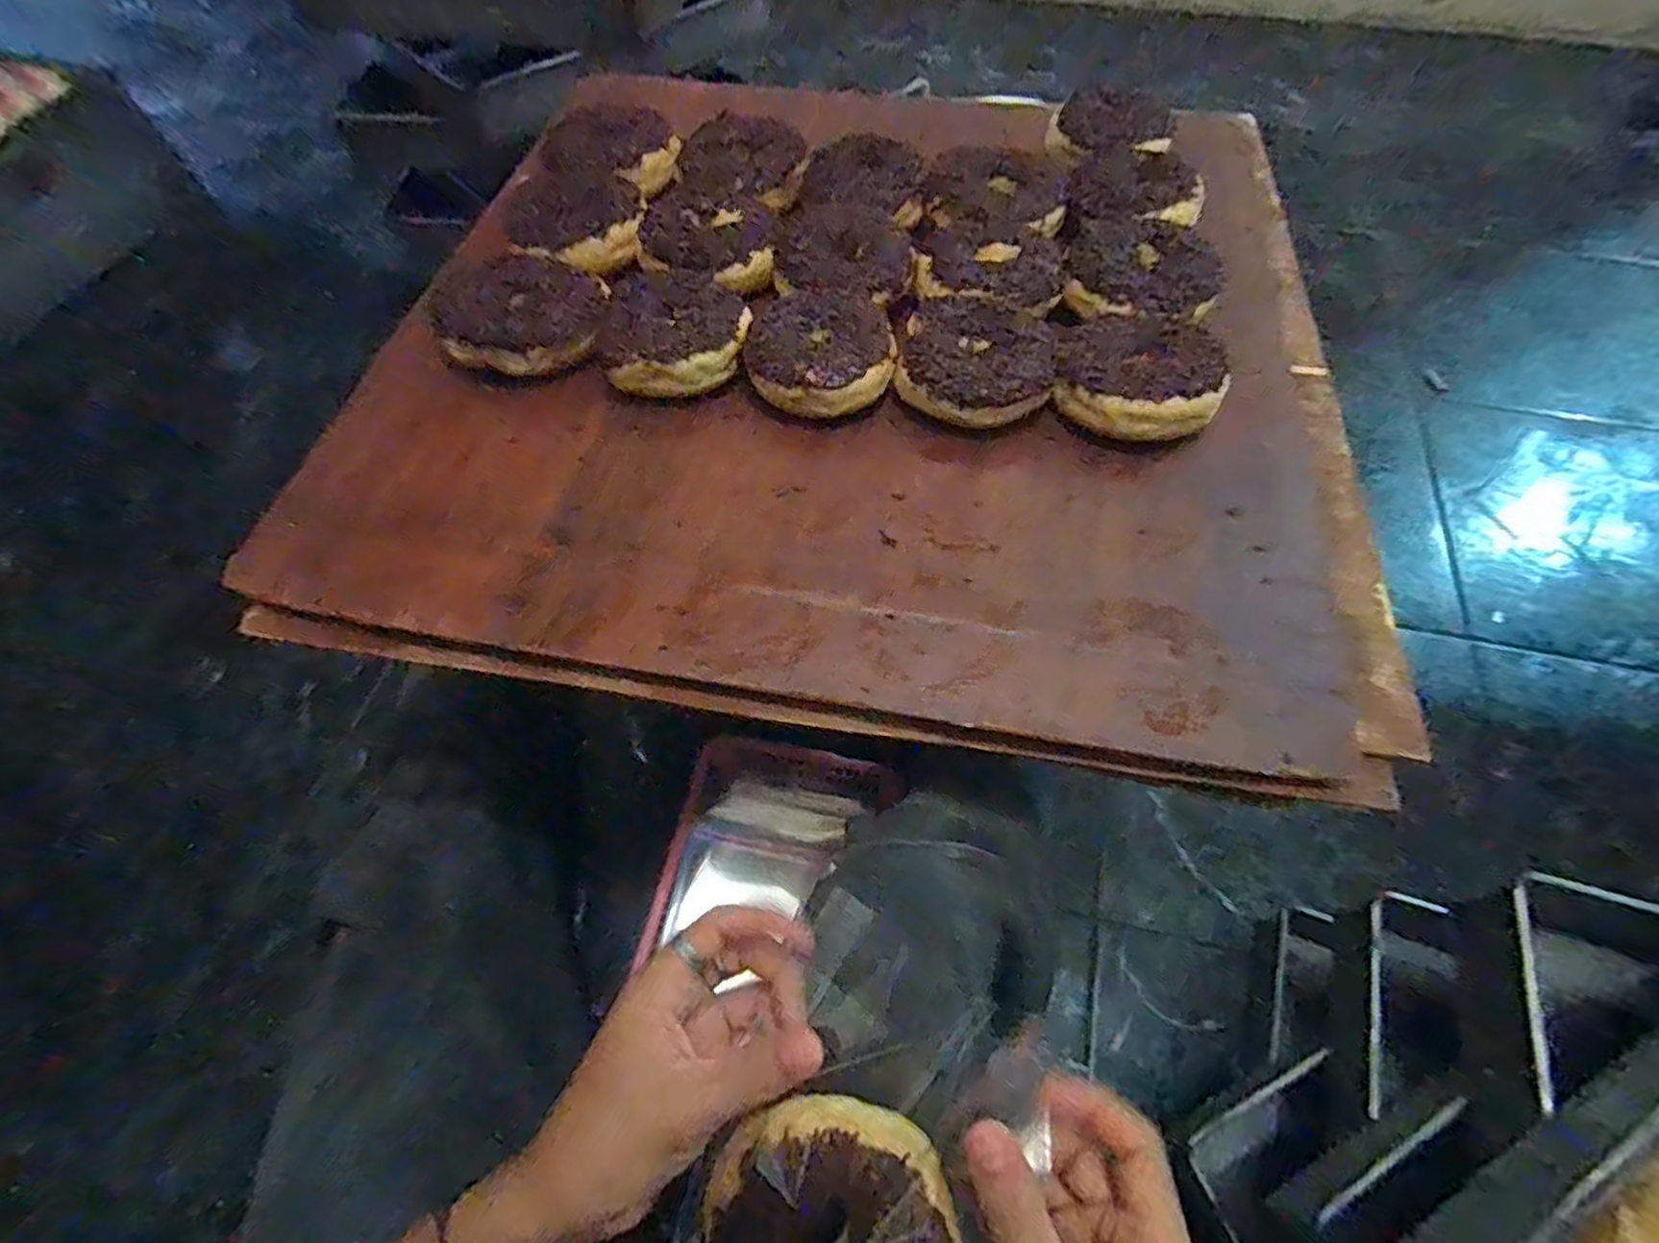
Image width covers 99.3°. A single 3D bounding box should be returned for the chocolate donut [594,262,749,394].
[{"bbox_3d":[-0.098,-0.186,0.435,0.088,0.034,0.107,-13,60,-6],"label":"chocolate donut"}]

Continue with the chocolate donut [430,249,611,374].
[{"bbox_3d":[-0.192,-0.192,0.443,0.099,0.032,0.090,-26,62,-14],"label":"chocolate donut"}]

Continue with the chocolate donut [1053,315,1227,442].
[{"bbox_3d":[0.175,-0.141,0.407,0.090,0.028,0.083,0,59,1],"label":"chocolate donut"}]

